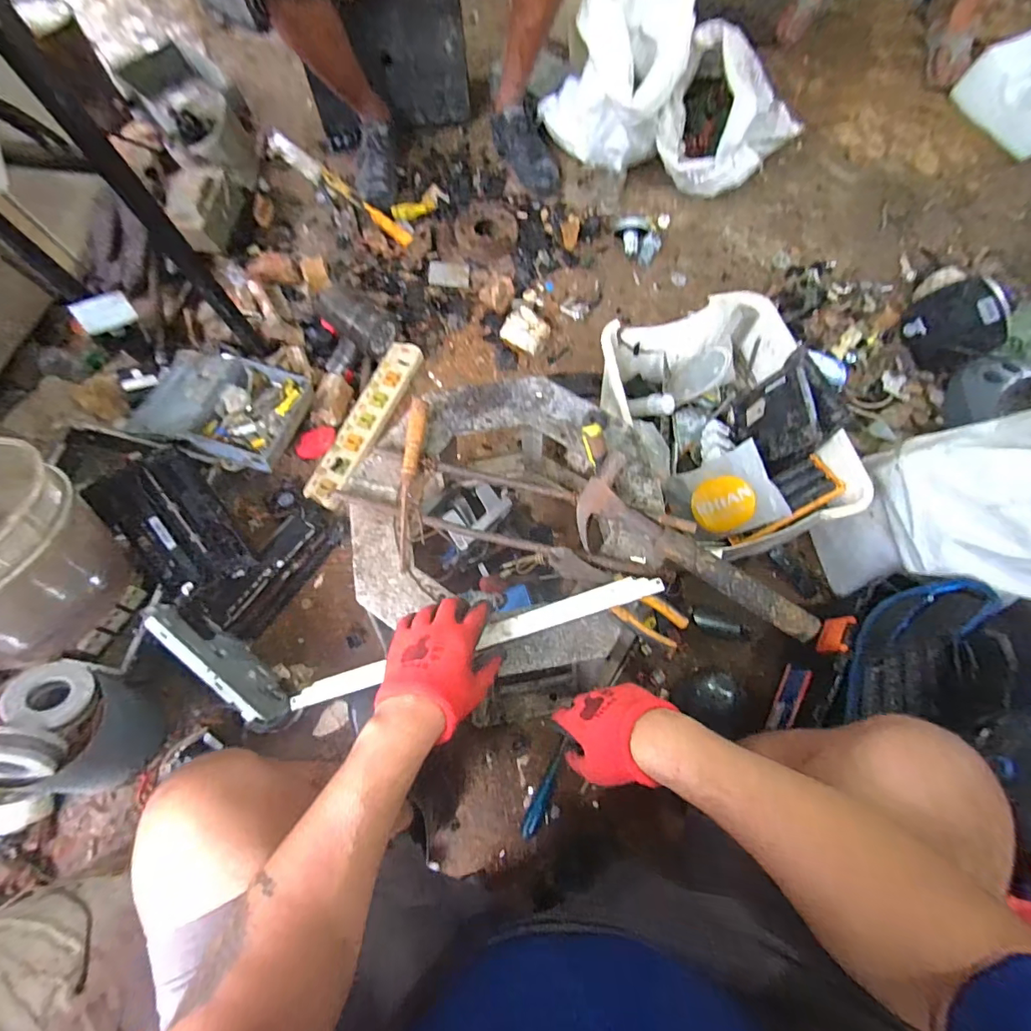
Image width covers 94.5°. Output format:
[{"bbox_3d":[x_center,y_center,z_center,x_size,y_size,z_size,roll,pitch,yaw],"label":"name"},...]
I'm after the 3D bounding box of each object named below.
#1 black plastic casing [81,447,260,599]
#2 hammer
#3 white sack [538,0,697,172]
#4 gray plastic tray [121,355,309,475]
[{"bbox_3d":[-0.622,0.021,0.869,0.170,0.067,0.277,-33,90,-13],"label":"black plastic casing"},{"bbox_3d":[0.200,0.061,0.562,0.303,0.055,0.099,40,76,14],"label":"hammer"},{"bbox_3d":[0.217,-0.984,1.108,0.319,0.336,0.315,6,70,3],"label":"white sack"},{"bbox_3d":[-0.610,-0.228,0.984,0.335,0.093,0.238,14,71,6],"label":"gray plastic tray"}]

